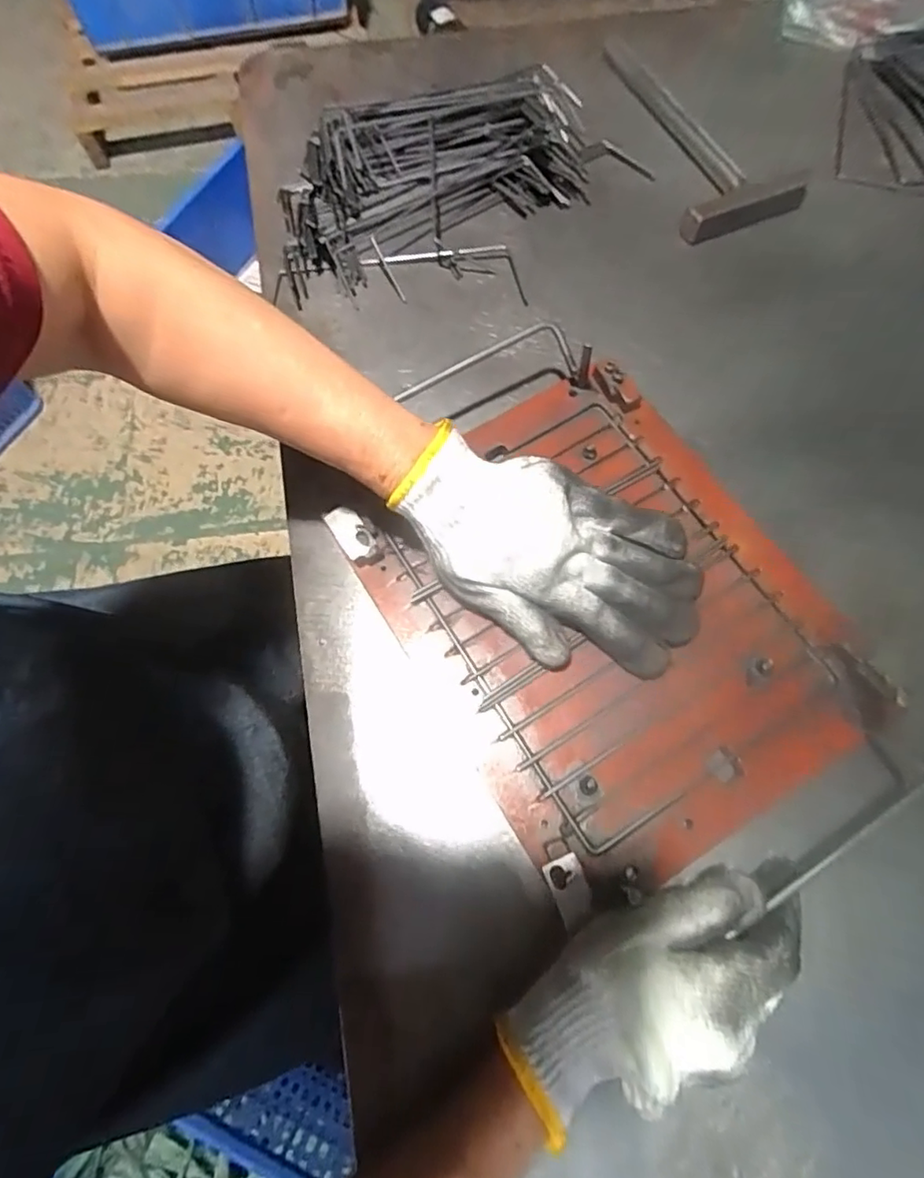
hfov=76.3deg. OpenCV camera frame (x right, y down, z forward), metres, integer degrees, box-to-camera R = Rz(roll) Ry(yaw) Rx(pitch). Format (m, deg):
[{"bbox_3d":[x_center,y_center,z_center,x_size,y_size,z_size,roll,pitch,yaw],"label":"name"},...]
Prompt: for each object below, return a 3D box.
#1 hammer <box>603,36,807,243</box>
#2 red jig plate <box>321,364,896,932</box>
[{"bbox_3d":[0.210,-0.428,0.537,0.110,0.023,0.268,-14,70,-7],"label":"hammer"},{"bbox_3d":[0.087,0.009,0.371,0.234,0.021,0.296,-31,73,-10],"label":"red jig plate"}]

